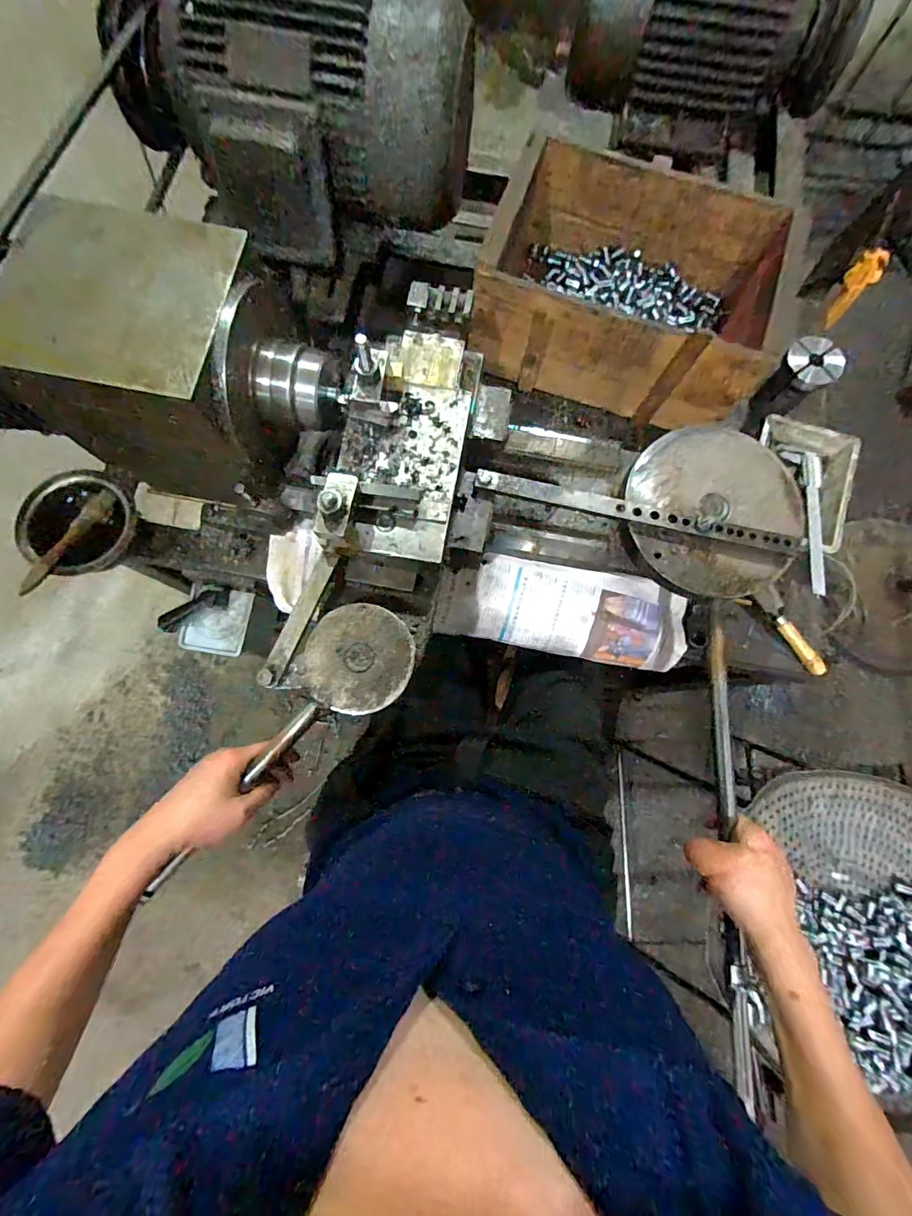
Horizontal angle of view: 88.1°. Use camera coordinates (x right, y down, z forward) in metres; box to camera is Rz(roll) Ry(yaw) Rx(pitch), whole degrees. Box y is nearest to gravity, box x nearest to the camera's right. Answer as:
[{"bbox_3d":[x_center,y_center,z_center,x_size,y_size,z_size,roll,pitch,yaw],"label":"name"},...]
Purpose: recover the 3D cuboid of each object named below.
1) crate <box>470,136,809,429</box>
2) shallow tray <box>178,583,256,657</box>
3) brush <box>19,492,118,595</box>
[{"bbox_3d":[0.219,-0.415,0.612,0.346,0.141,0.255,16,77,2],"label":"crate"},{"bbox_3d":[-0.335,0.018,0.659,0.081,0.024,0.091,10,77,1],"label":"shallow tray"},{"bbox_3d":[-0.471,-0.082,0.572,0.024,0.024,0.151,28,78,5],"label":"brush"}]

